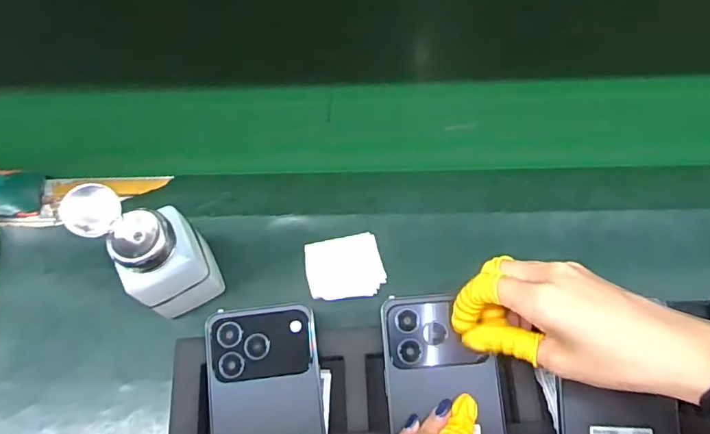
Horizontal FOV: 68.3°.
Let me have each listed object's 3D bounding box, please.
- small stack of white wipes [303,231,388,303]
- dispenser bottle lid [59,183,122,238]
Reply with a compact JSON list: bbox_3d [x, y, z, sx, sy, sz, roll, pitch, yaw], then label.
[{"bbox_3d":[-0.008,0.040,0.418,0.060,0.008,0.053,-10,67,-2],"label":"small stack of white wipes"},{"bbox_3d":[-0.164,-0.005,0.327,0.014,0.034,0.032,-13,98,33],"label":"dispenser bottle lid"}]

